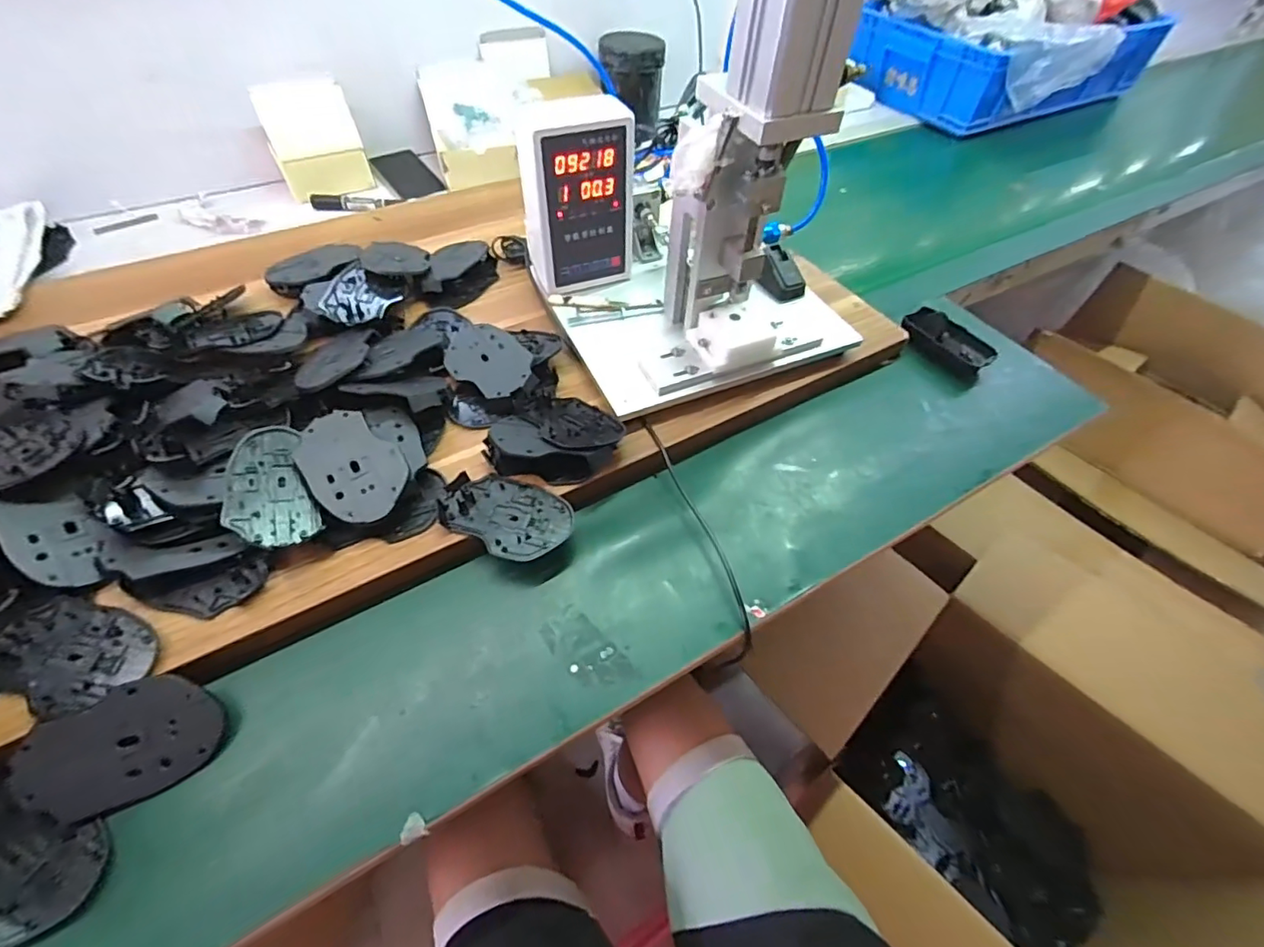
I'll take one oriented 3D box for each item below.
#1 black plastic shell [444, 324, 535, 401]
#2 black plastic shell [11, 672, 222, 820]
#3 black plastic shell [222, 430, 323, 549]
[{"bbox_3d":[-0.151,-0.121,0.563,0.109,0.015,0.068,33,58,20],"label":"black plastic shell"},{"bbox_3d":[-0.343,0.185,0.365,0.108,0.008,0.072,-22,86,-28],"label":"black plastic shell"},{"bbox_3d":[-0.302,0.009,0.452,0.063,0.015,0.113,-7,61,-30],"label":"black plastic shell"}]

